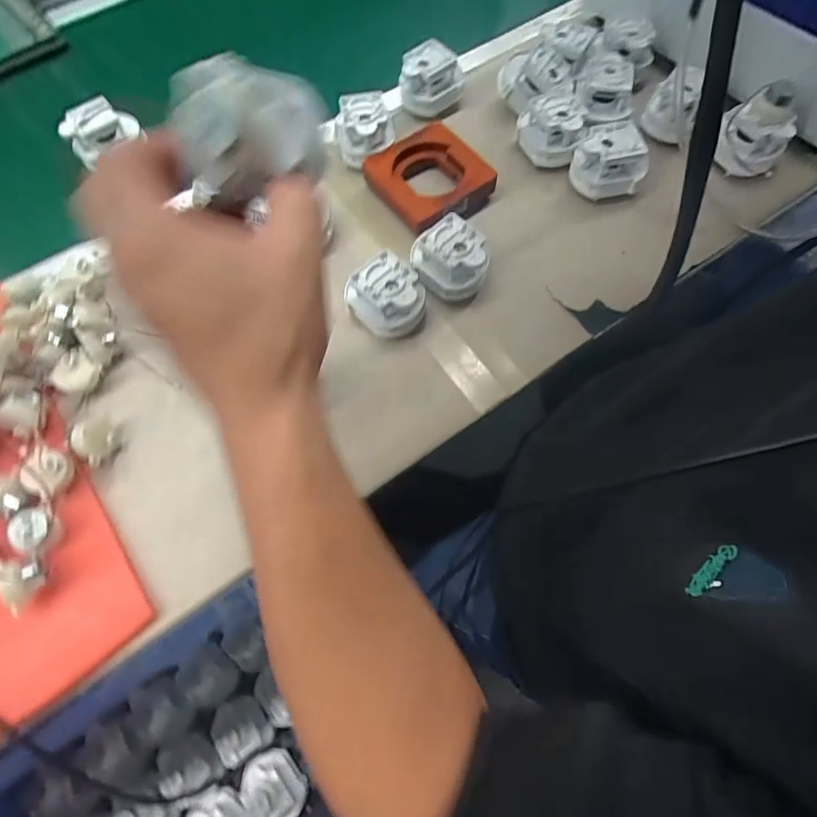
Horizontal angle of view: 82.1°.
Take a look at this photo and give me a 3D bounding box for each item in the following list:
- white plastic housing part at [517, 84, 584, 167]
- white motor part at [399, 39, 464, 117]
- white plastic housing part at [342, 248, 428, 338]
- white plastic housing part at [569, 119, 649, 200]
[{"bbox_3d":[0.144,-0.284,0.475,0.062,0.037,0.063,-7,68,-1],"label":"white plastic housing part"},{"bbox_3d":[0.024,-0.352,0.499,0.065,0.059,0.037,2,68,2],"label":"white motor part"},{"bbox_3d":[-0.017,-0.101,0.409,0.064,0.037,0.062,32,73,13],"label":"white plastic housing part"},{"bbox_3d":[0.194,-0.242,0.458,0.061,0.042,0.055,-11,68,-3],"label":"white plastic housing part"}]

